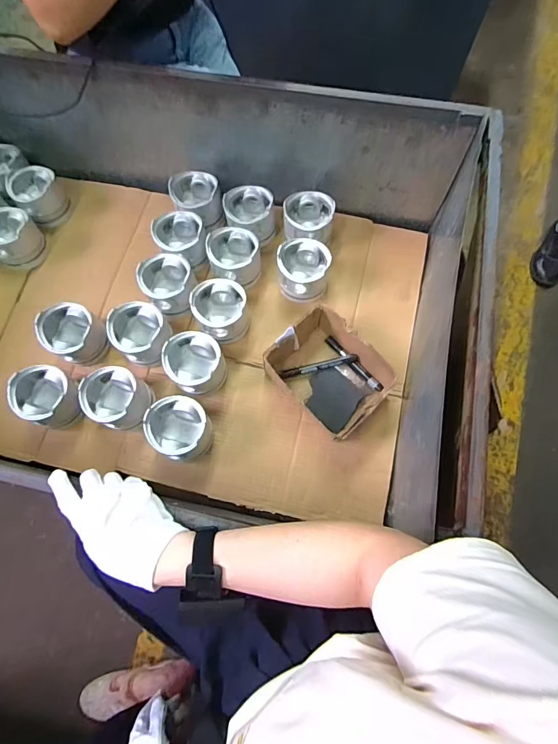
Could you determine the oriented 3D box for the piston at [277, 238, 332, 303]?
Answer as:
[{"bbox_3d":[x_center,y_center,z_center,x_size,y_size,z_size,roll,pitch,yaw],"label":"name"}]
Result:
[{"bbox_3d":[0.050,-0.210,0.852,0.108,0.074,0.115,-1,70,1],"label":"piston"}]

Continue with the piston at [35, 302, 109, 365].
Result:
[{"bbox_3d":[-0.407,-0.075,0.817,0.102,0.092,0.099,0,70,1],"label":"piston"}]

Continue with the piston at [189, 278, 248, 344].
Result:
[{"bbox_3d":[-0.114,-0.117,0.808,0.107,0.078,0.105,0,70,1],"label":"piston"}]

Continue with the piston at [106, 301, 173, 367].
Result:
[{"bbox_3d":[-0.267,-0.068,0.805,0.114,0.091,0.108,0,70,1],"label":"piston"}]

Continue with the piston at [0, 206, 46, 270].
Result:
[{"bbox_3d":[-0.575,-0.288,0.891,0.115,0.094,0.106,35,74,12],"label":"piston"}]

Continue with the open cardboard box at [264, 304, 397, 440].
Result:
[{"bbox_3d":[0.093,0.005,0.768,0.162,0.090,0.208,-41,75,-13],"label":"open cardboard box"}]

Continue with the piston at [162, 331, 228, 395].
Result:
[{"bbox_3d":[-0.156,-0.017,0.774,0.099,0.087,0.100,0,70,1],"label":"piston"}]

